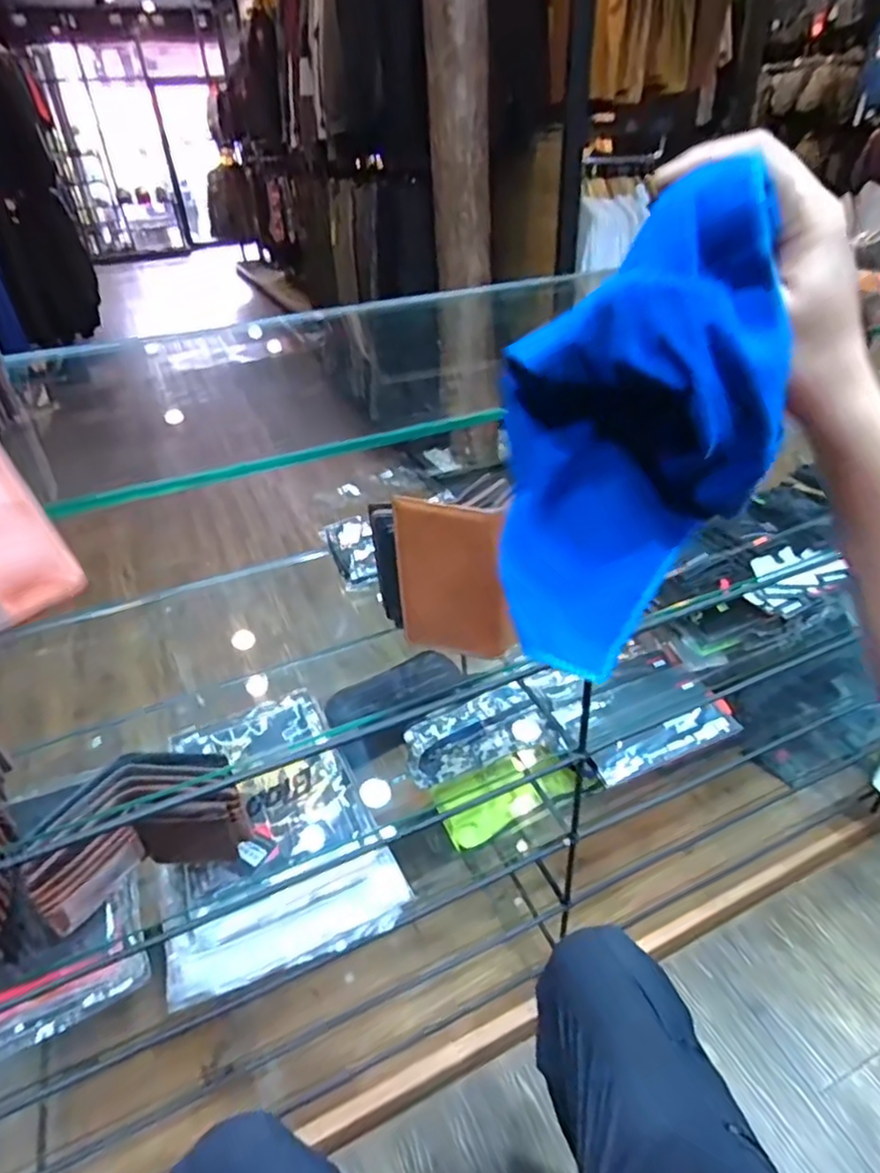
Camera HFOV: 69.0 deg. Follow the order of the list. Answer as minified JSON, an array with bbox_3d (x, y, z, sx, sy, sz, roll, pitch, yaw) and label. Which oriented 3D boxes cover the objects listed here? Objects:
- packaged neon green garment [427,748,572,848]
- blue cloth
[{"bbox_3d":[0.107,0.344,1.091,0.229,0.025,0.123,-28,38,-1],"label":"packaged neon green garment"},{"bbox_3d":[0.098,-0.080,0.332,0.123,0.208,0.123,-4,35,-1],"label":"blue cloth"}]

